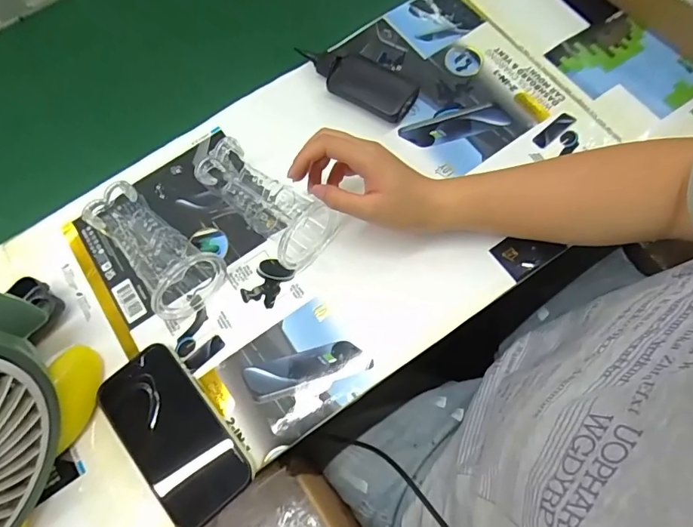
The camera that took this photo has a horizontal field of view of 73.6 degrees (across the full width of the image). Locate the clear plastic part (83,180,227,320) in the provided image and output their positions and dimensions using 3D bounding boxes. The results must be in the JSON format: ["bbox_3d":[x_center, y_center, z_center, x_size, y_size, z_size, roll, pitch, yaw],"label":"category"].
[{"bbox_3d":[-0.188,-0.013,0.439,0.134,0.048,0.077,40,77,16],"label":"clear plastic part"}]

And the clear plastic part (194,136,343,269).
[{"bbox_3d":[-0.084,-0.061,0.449,0.148,0.055,0.073,39,77,16],"label":"clear plastic part"}]

